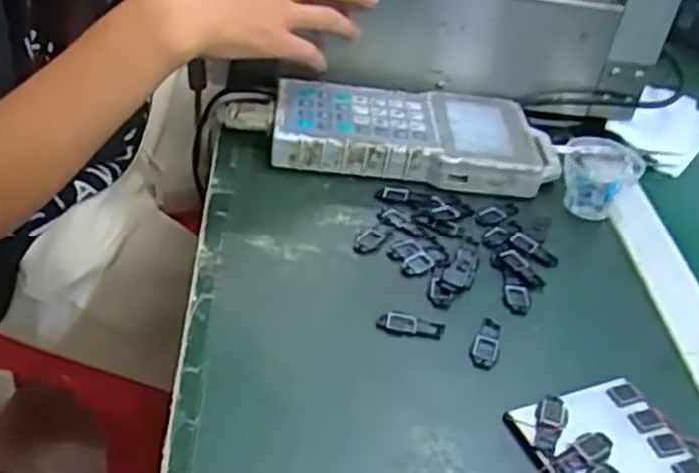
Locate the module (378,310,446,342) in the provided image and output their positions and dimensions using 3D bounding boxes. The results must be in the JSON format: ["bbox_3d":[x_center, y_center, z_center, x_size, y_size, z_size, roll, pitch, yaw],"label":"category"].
[{"bbox_3d":[0.037,0.053,0.481,0.039,0.004,0.015,12,38,7],"label":"module"}]

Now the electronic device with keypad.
[{"bbox_3d":[0.054,-0.082,0.630,0.223,0.034,0.100,5,37,-3],"label":"electronic device with keypad"}]

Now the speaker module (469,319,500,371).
[{"bbox_3d":[0.083,0.063,0.477,0.016,0.004,0.041,19,39,15],"label":"speaker module"}]

